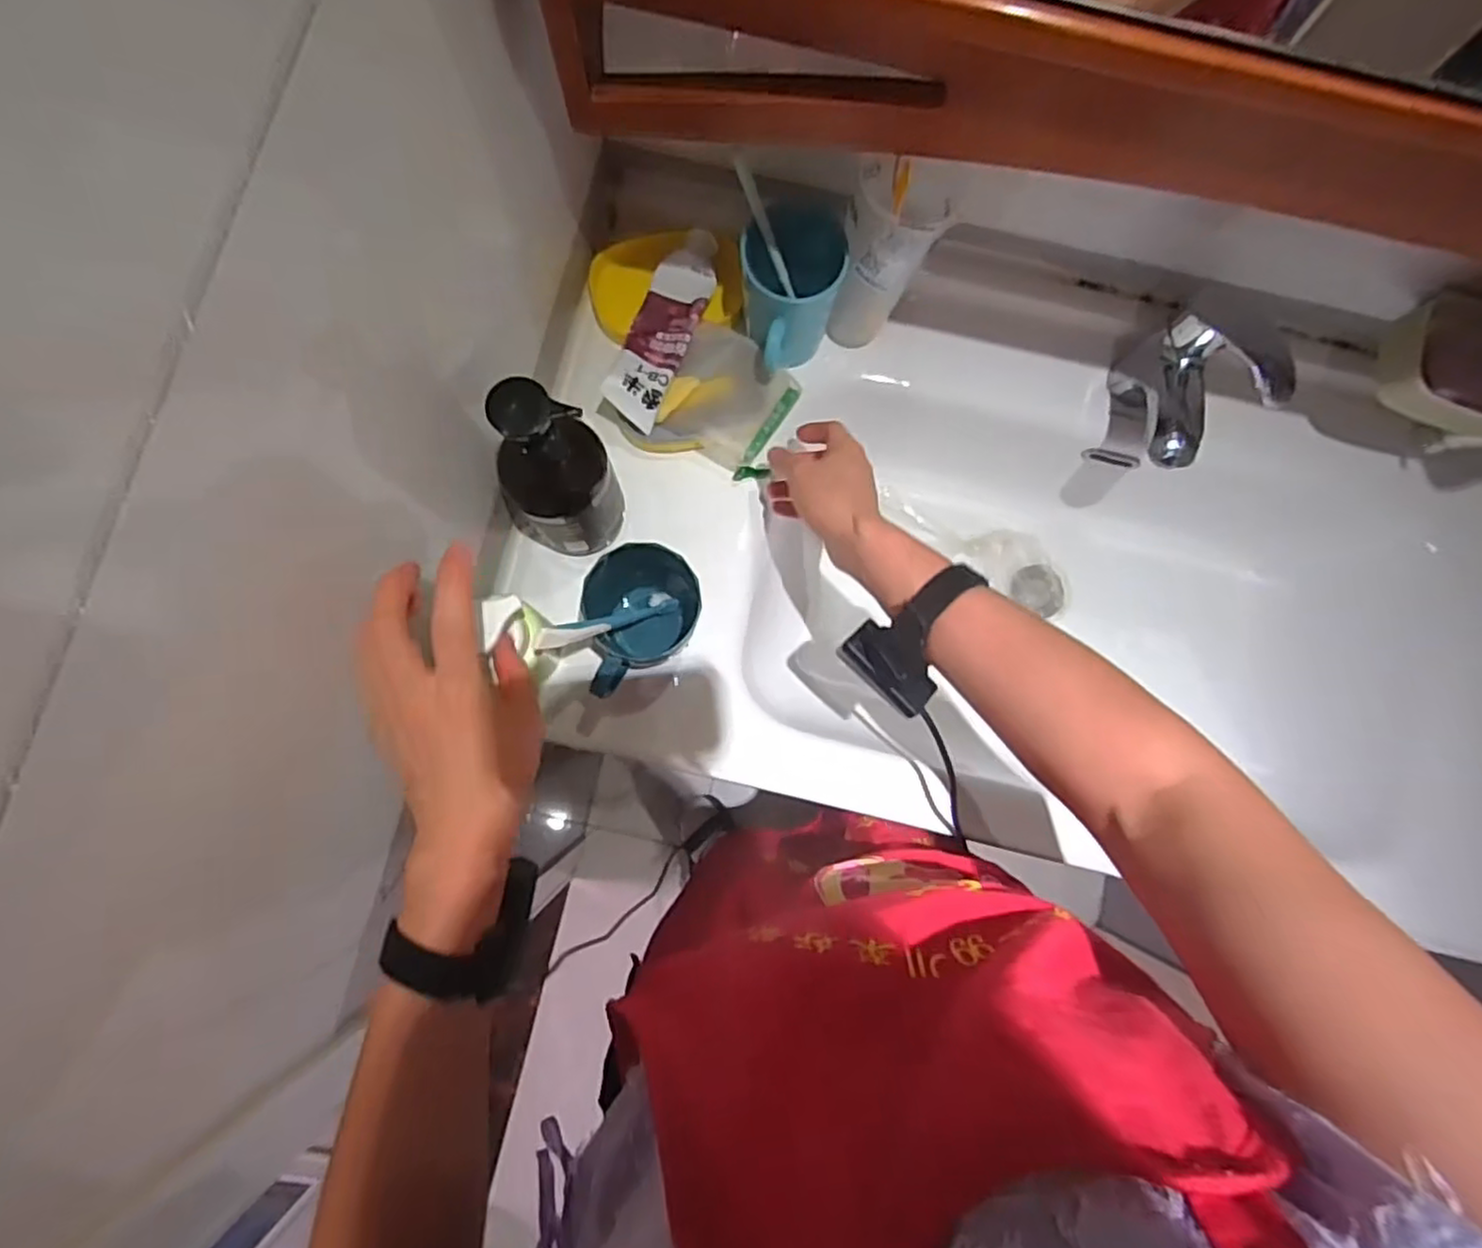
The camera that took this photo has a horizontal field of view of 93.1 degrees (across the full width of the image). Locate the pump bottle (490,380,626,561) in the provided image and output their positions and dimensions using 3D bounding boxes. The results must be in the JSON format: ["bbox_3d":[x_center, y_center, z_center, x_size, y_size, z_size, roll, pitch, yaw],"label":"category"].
[{"bbox_3d":[-0.134,-0.106,0.529,0.095,0.156,0.075,26,82,3],"label":"pump bottle"}]

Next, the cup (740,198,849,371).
[{"bbox_3d":[0.041,-0.261,0.574,0.088,0.106,0.106,8,81,0],"label":"cup"}]

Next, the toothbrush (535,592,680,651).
[{"bbox_3d":[-0.091,-0.004,0.517,0.015,0.186,0.018,-43,84,20],"label":"toothbrush"}]

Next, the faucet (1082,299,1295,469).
[{"bbox_3d":[0.370,-0.188,0.593,0.075,0.151,0.134,10,81,0],"label":"faucet"}]

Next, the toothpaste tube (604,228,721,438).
[{"bbox_3d":[-0.065,-0.259,0.603,0.057,0.045,0.190,20,81,2],"label":"toothpaste tube"}]

